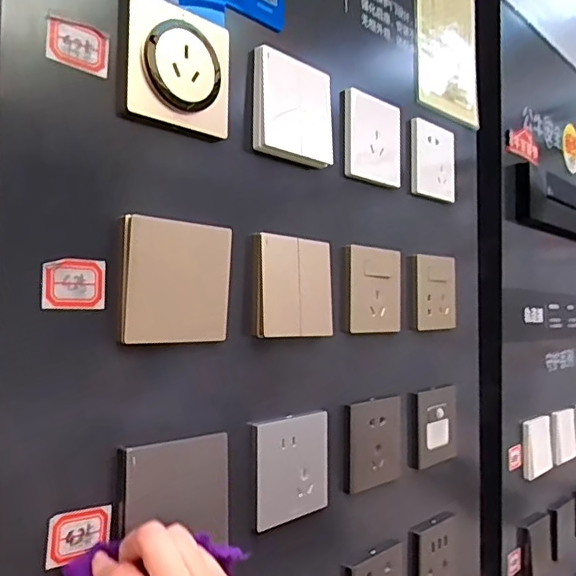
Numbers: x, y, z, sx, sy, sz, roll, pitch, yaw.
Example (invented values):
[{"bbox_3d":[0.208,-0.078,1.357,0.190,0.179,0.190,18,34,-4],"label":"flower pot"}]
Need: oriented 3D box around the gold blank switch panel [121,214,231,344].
[{"bbox_3d":[-0.076,-0.004,0.393,0.085,0.083,0.007,4,1,-42],"label":"gold blank switch panel"}]

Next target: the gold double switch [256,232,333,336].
[{"bbox_3d":[0.008,-0.001,0.482,0.091,0.083,0.009,4,-3,-43],"label":"gold double switch"}]

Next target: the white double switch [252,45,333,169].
[{"bbox_3d":[0.008,-0.152,0.483,0.085,0.084,0.015,4,-4,-42],"label":"white double switch"}]

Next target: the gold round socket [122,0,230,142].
[{"bbox_3d":[-0.076,-0.157,0.400,0.086,0.087,0.012,4,-4,-43],"label":"gold round socket"}]

